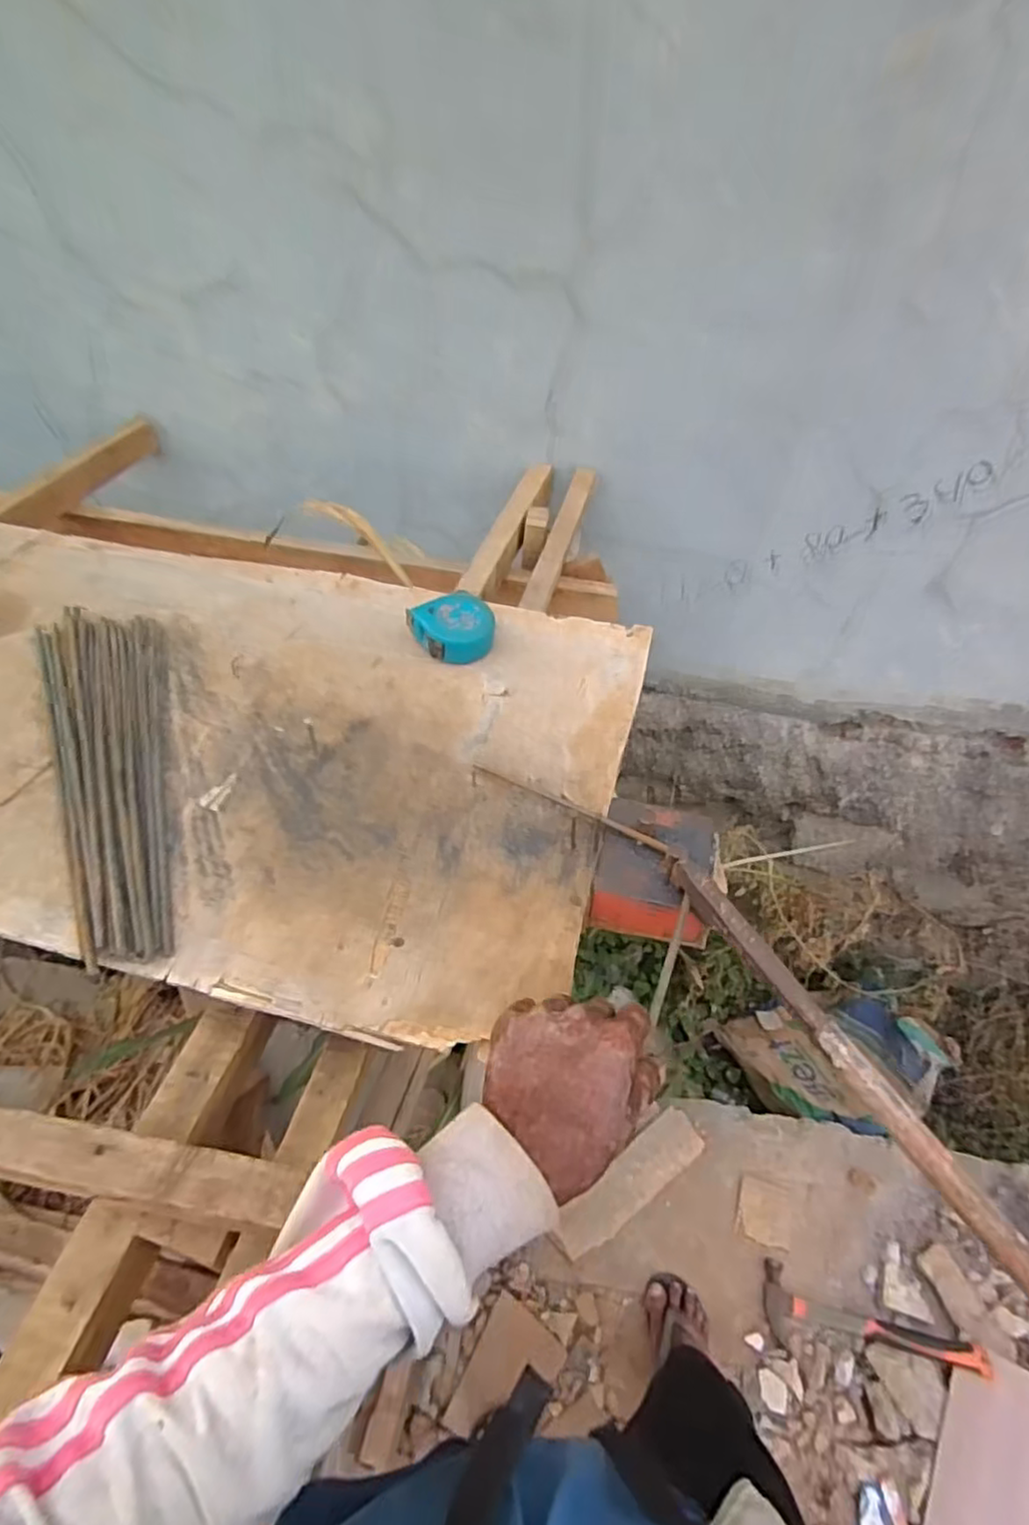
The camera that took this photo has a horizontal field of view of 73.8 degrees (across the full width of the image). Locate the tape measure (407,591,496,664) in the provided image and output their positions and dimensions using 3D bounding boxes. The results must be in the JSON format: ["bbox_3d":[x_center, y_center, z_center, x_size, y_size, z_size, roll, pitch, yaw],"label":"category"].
[{"bbox_3d":[-0.062,-0.145,0.738,0.081,0.038,0.073,-22,54,-21],"label":"tape measure"}]

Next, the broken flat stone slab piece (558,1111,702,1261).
[{"bbox_3d":[0.218,0.788,1.293,0.332,0.013,0.089,-27,56,-25],"label":"broken flat stone slab piece"}]

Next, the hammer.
[{"bbox_3d":[0.586,0.933,1.128,0.331,0.034,0.108,4,47,19],"label":"hammer"}]

